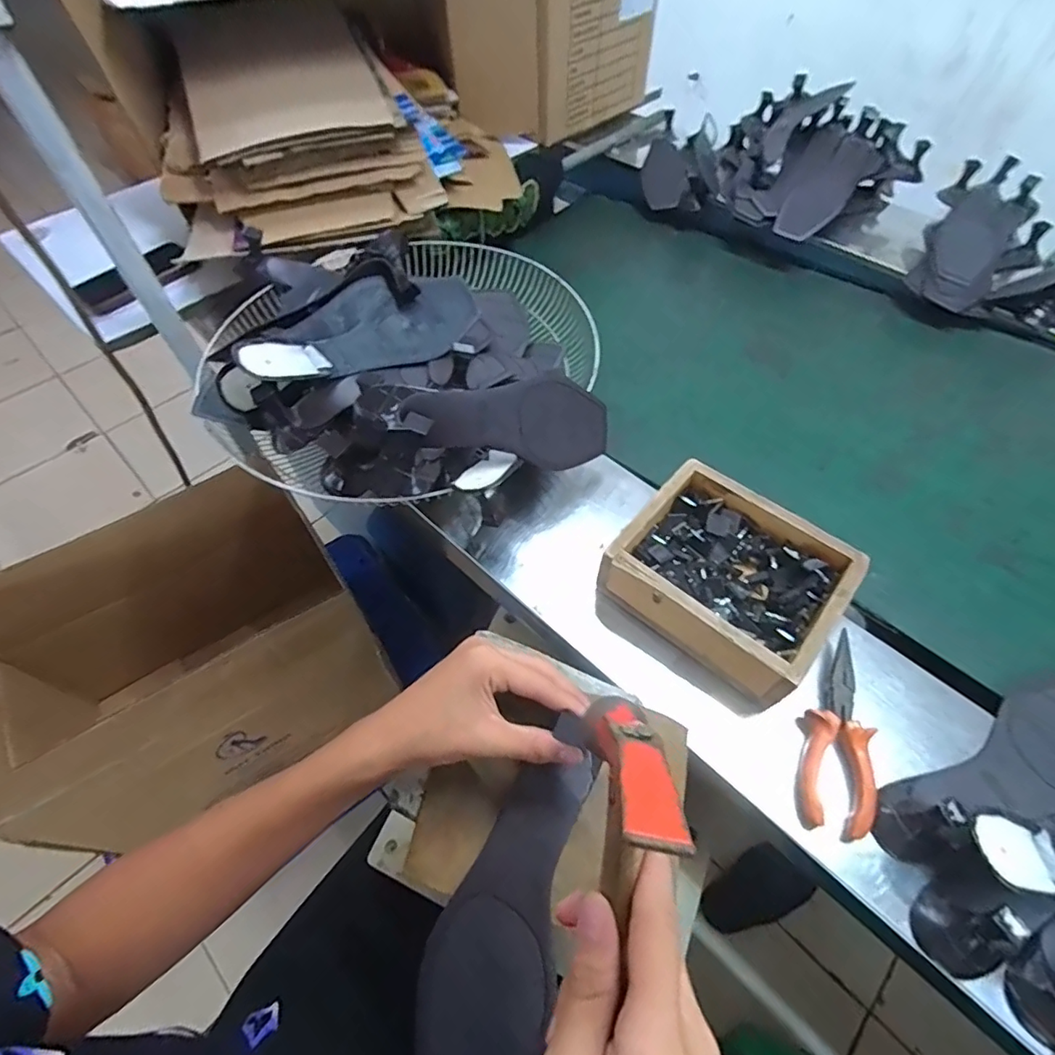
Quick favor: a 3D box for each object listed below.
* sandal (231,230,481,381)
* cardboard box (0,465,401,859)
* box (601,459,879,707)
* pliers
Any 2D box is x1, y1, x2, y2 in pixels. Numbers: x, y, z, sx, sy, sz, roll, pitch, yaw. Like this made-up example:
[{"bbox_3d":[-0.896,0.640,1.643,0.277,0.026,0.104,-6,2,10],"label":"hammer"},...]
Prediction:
[{"bbox_3d":[-0.160,-0.199,0.540,0.240,0.099,0.097,-29,60,-18],"label":"sandal"},{"bbox_3d":[-0.525,0.201,0.811,0.509,0.347,0.311,-30,60,-19],"label":"cardboard box"},{"bbox_3d":[0.179,0.042,0.486,0.177,0.056,0.156,35,63,22],"label":"box"},{"bbox_3d":[0.247,0.159,0.432,0.051,0.026,0.155,16,57,11],"label":"pliers"}]

